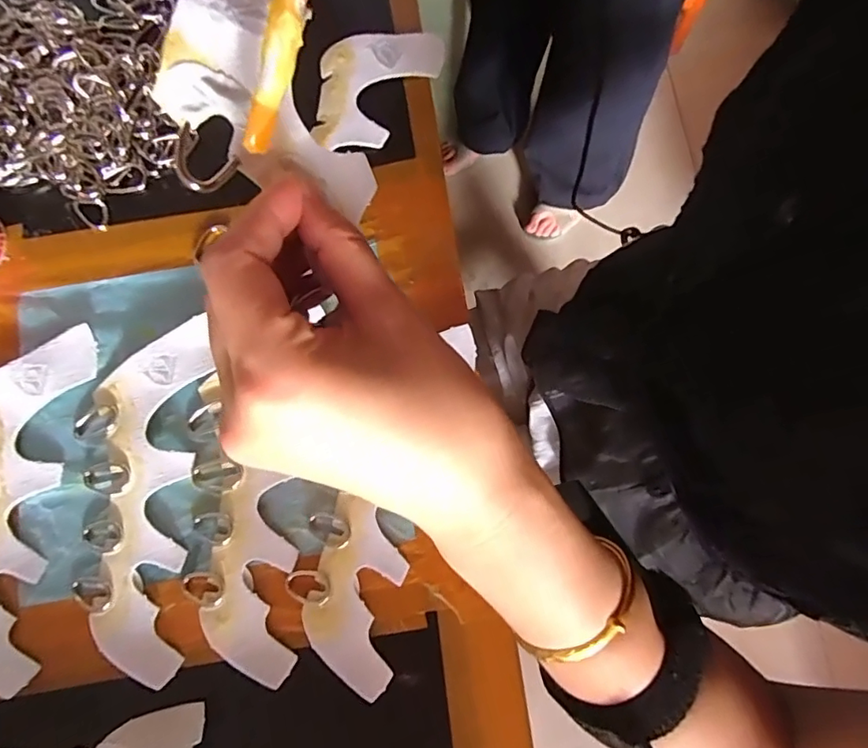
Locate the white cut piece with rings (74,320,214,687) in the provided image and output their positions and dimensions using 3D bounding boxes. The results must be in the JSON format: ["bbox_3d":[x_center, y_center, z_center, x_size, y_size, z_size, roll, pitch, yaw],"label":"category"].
[{"bbox_3d":[-0.189,0.073,0.332,0.080,0.008,0.211,-1,78,1],"label":"white cut piece with rings"}]

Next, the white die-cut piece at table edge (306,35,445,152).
[{"bbox_3d":[-0.040,-0.212,0.390,0.097,0.010,0.089,-6,78,0],"label":"white die-cut piece at table edge"}]

